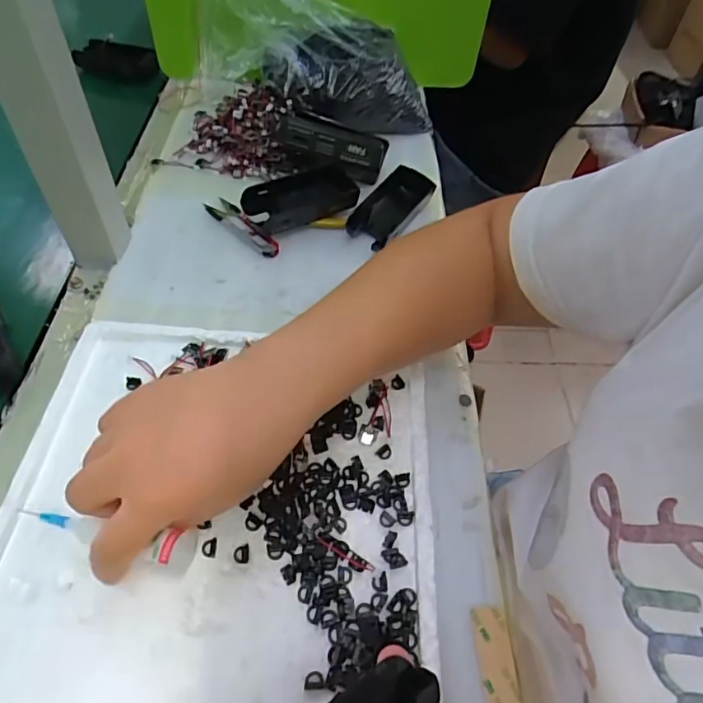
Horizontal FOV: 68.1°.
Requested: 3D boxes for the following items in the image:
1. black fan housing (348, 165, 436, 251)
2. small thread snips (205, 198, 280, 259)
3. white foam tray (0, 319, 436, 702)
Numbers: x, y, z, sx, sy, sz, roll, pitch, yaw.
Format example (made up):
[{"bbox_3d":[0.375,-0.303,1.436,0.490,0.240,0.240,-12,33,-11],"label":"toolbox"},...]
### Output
[{"bbox_3d":[0.038,-0.140,0.512,0.047,0.030,0.105,28,56,16],"label":"black fan housing"},{"bbox_3d":[-0.103,-0.121,0.498,0.027,0.011,0.095,-35,63,-27],"label":"small thread snips"},{"bbox_3d":[-0.079,0.100,0.315,0.250,0.030,0.265,5,52,-1],"label":"white foam tray"}]

